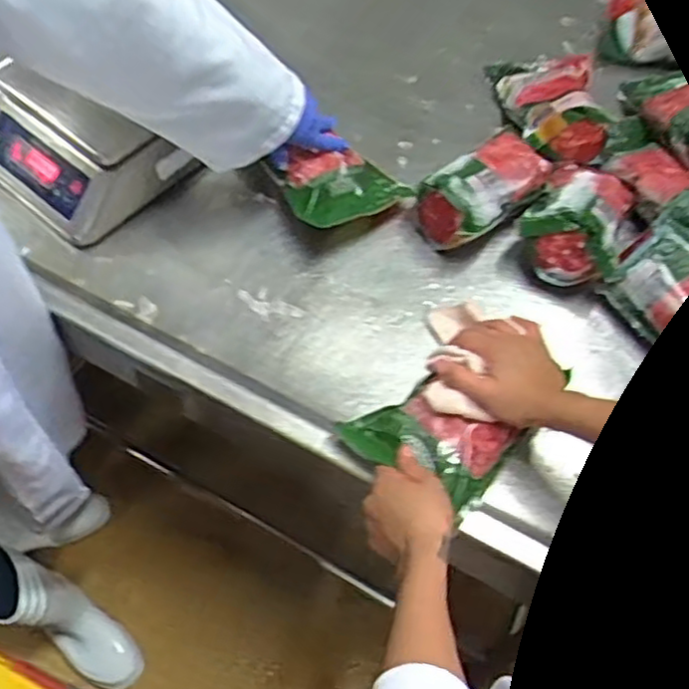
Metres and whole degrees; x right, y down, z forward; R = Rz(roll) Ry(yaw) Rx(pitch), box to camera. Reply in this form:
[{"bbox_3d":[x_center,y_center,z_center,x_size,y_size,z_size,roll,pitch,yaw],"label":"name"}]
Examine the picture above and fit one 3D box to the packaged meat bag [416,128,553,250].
[{"bbox_3d":[0.189,-0.204,0.920,0.187,0.088,0.105,-31,65,-21],"label":"packaged meat bag"}]

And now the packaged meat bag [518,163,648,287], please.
[{"bbox_3d":[0.304,-0.156,0.899,0.133,0.097,0.179,32,61,15],"label":"packaged meat bag"}]

